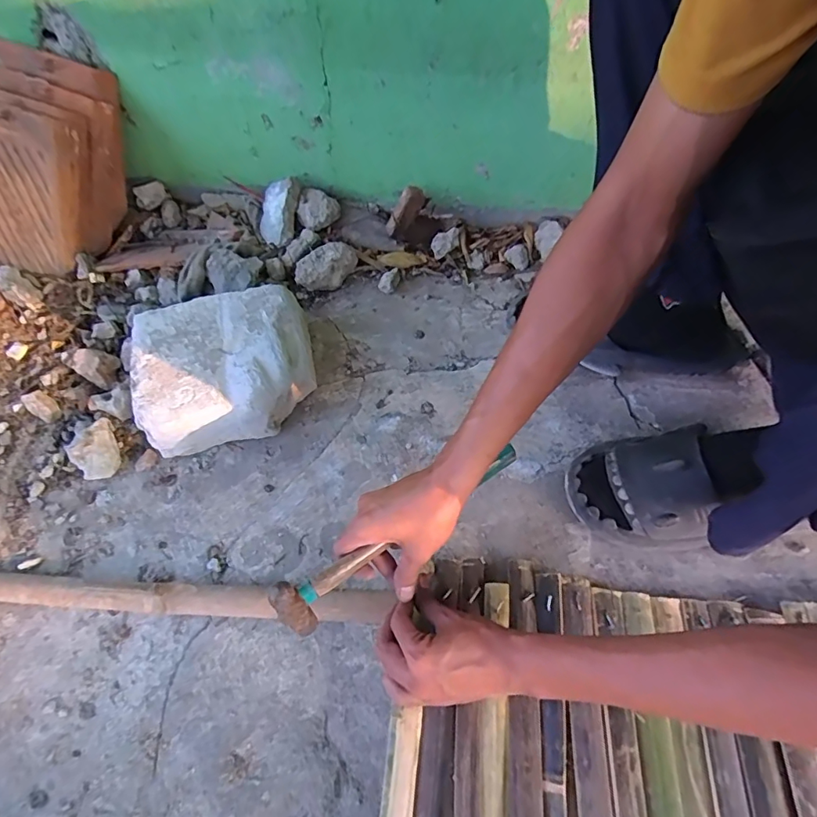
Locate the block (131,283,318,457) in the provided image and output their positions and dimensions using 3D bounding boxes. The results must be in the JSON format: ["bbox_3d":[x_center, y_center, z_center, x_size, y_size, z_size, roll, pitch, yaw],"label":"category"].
[{"bbox_3d":[-0.248,-0.057,0.666,0.221,0.097,0.181,-13,57,-6],"label":"block"}]

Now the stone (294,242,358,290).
[{"bbox_3d":[-0.133,-0.227,0.789,0.099,0.057,0.052,-14,60,-7],"label":"stone"}]

